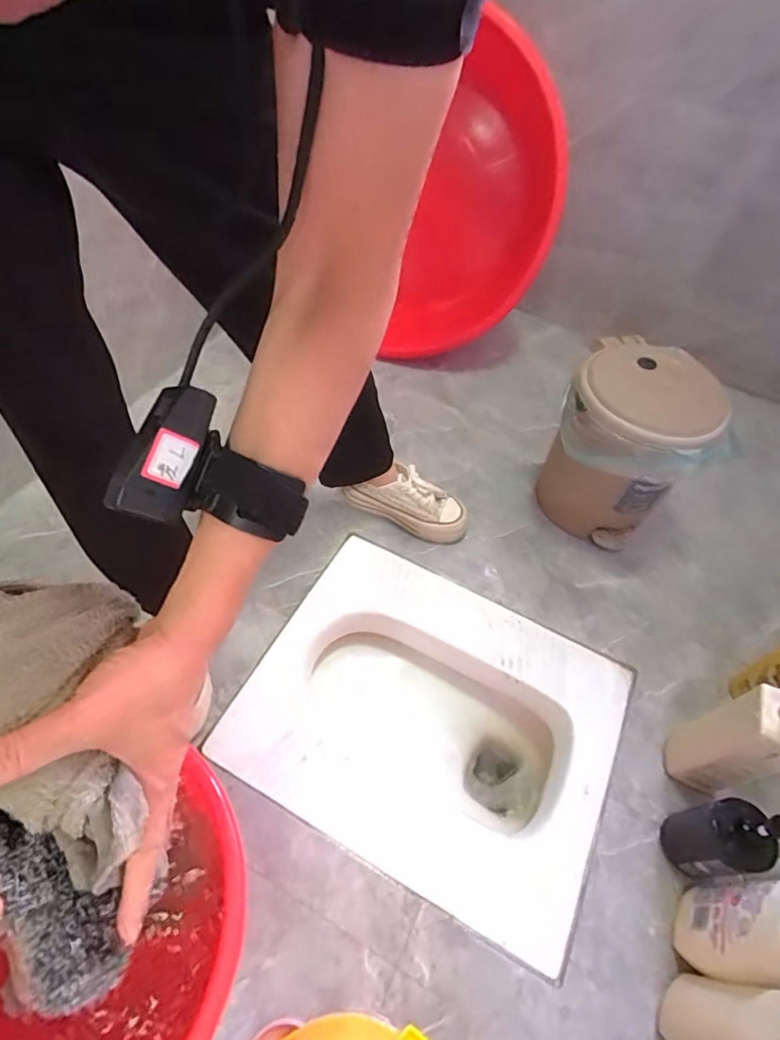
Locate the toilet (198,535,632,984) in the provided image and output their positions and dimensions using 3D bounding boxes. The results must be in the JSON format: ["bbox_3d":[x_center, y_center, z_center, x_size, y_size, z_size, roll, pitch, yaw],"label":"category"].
[{"bbox_3d":[0.057,0.331,0.848,0.512,0.191,0.419,25,56,13],"label":"toilet"}]

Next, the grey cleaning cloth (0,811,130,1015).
[{"bbox_3d":[-0.162,0.175,0.243,0.033,0.112,0.027,-26,16,-18],"label":"grey cleaning cloth"}]

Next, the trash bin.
[{"bbox_3d":[0.402,-0.128,0.905,0.237,0.275,0.236,28,57,15],"label":"trash bin"}]

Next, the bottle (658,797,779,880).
[{"bbox_3d":[0.390,0.378,0.624,0.070,0.187,0.072,1,55,-1],"label":"bottle"}]

